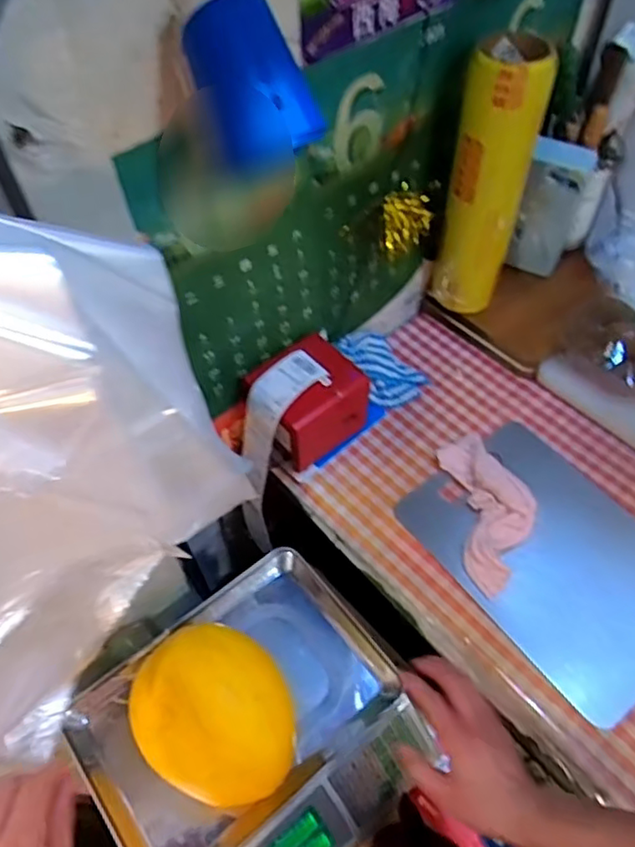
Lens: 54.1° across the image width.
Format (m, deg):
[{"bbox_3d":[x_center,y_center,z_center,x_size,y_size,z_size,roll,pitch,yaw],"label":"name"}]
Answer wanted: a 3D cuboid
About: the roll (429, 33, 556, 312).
[{"bbox_3d":[0.230,-0.318,0.853,0.105,0.346,0.090,11,56,10],"label":"roll"}]

